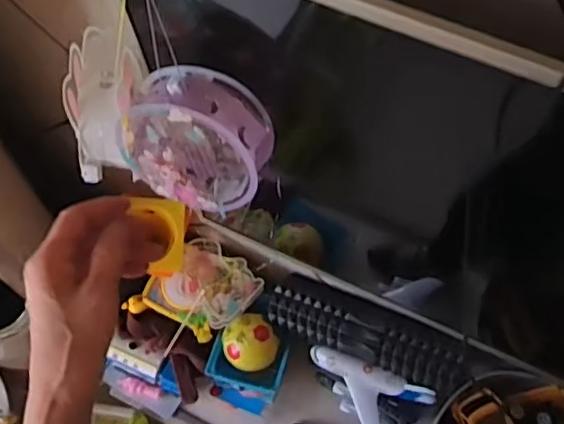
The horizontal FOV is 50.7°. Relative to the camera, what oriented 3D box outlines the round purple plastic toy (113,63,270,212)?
[{"bbox_3d":[-0.104,-0.079,0.700,0.164,0.165,0.077,41,49,-24],"label":"round purple plastic toy"}]

